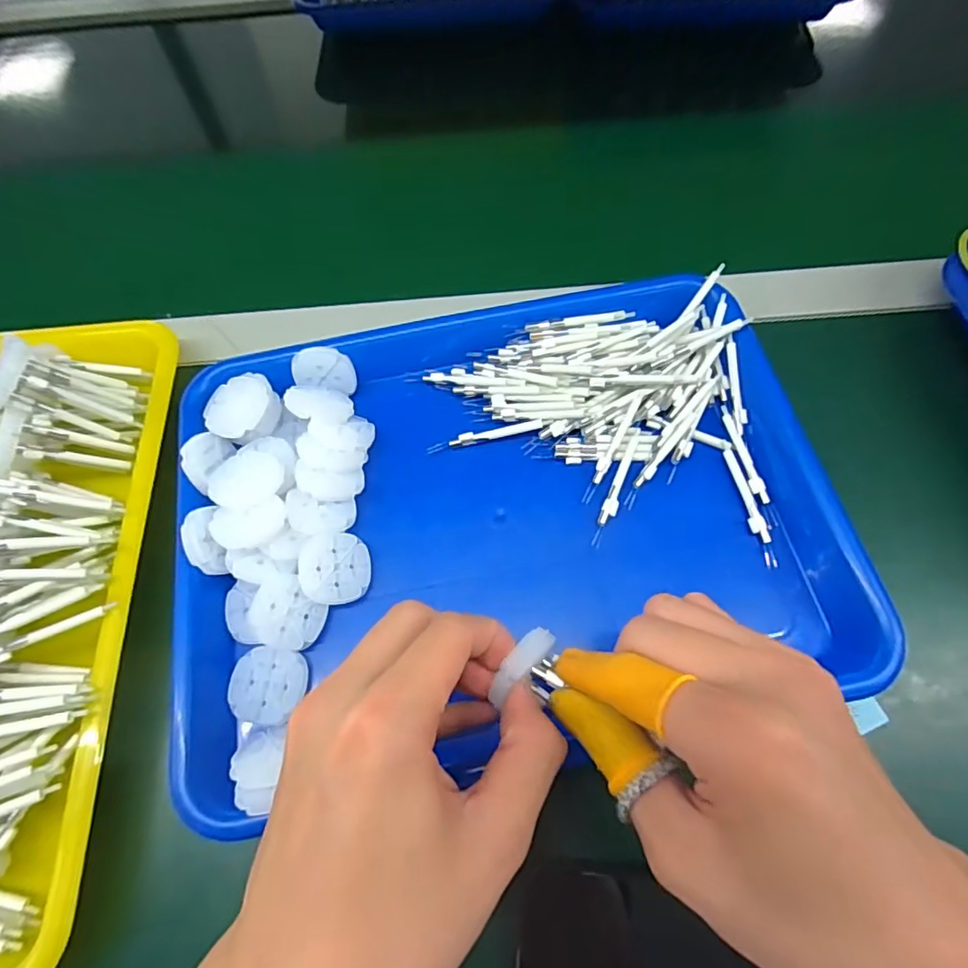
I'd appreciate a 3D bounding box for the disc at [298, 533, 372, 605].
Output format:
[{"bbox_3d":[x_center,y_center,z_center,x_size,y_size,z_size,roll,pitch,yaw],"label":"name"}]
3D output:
[{"bbox_3d":[-0.074,0.042,0.279,0.035,0.004,0.035,11,67,-26],"label":"disc"}]

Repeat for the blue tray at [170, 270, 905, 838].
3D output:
[{"bbox_3d":[0.010,0.012,0.295,0.328,0.032,0.249,-11,65,-3],"label":"blue tray"}]

